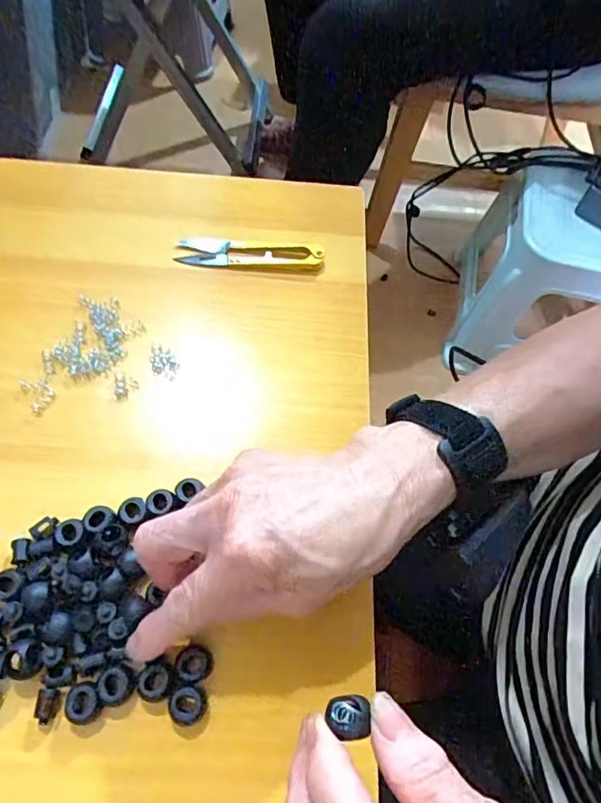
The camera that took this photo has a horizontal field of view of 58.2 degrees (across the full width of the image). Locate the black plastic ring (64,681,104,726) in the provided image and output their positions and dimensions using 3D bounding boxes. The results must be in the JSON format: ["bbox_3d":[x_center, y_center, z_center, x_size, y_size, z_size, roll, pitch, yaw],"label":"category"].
[{"bbox_3d":[-0.102,0.143,0.255,0.016,0.009,0.017,2,61,-3],"label":"black plastic ring"}]

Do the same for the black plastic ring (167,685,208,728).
[{"bbox_3d":[-0.053,0.144,0.256,0.017,0.012,0.016,15,62,4],"label":"black plastic ring"}]

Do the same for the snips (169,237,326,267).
[{"bbox_3d":[-0.037,-0.111,0.398,0.106,0.010,0.024,3,61,-2],"label":"snips"}]

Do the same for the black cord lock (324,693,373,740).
[{"bbox_3d":[0.018,0.116,0.198,0.015,0.006,0.014,-3,62,-5],"label":"black cord lock"}]

